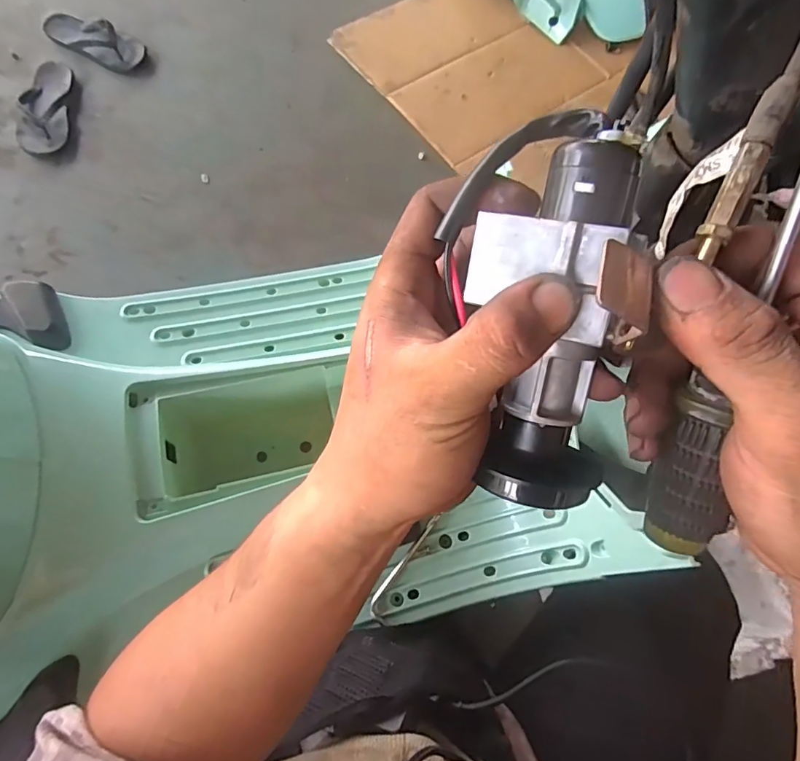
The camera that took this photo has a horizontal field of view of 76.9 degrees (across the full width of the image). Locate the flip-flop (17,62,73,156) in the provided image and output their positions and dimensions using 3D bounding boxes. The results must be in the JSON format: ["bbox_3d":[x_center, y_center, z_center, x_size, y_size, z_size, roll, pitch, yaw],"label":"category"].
[{"bbox_3d":[-0.810,-0.624,1.149,0.104,0.032,0.263,-5,69,-4],"label":"flip-flop"}]

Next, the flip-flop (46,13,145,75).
[{"bbox_3d":[-0.749,-0.831,1.210,0.267,0.056,0.114,26,70,8],"label":"flip-flop"}]

